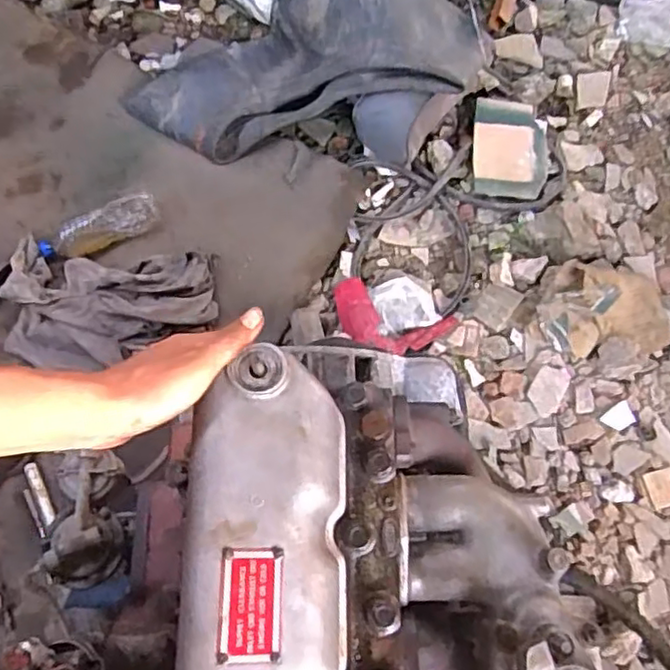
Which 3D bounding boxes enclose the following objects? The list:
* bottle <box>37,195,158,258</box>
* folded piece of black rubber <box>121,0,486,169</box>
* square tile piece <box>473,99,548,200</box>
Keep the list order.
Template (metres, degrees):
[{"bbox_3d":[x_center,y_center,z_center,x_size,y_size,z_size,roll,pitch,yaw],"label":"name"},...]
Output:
[{"bbox_3d":[-0.446,-0.204,1.245,0.231,0.054,0.057,-21,68,-10],"label":"bottle"},{"bbox_3d":[-0.060,-0.550,1.336,0.709,0.201,0.329,2,66,0],"label":"folded piece of black rubber"},{"bbox_3d":[0.367,-0.391,1.386,0.150,0.016,0.232,4,74,5],"label":"square tile piece"}]

